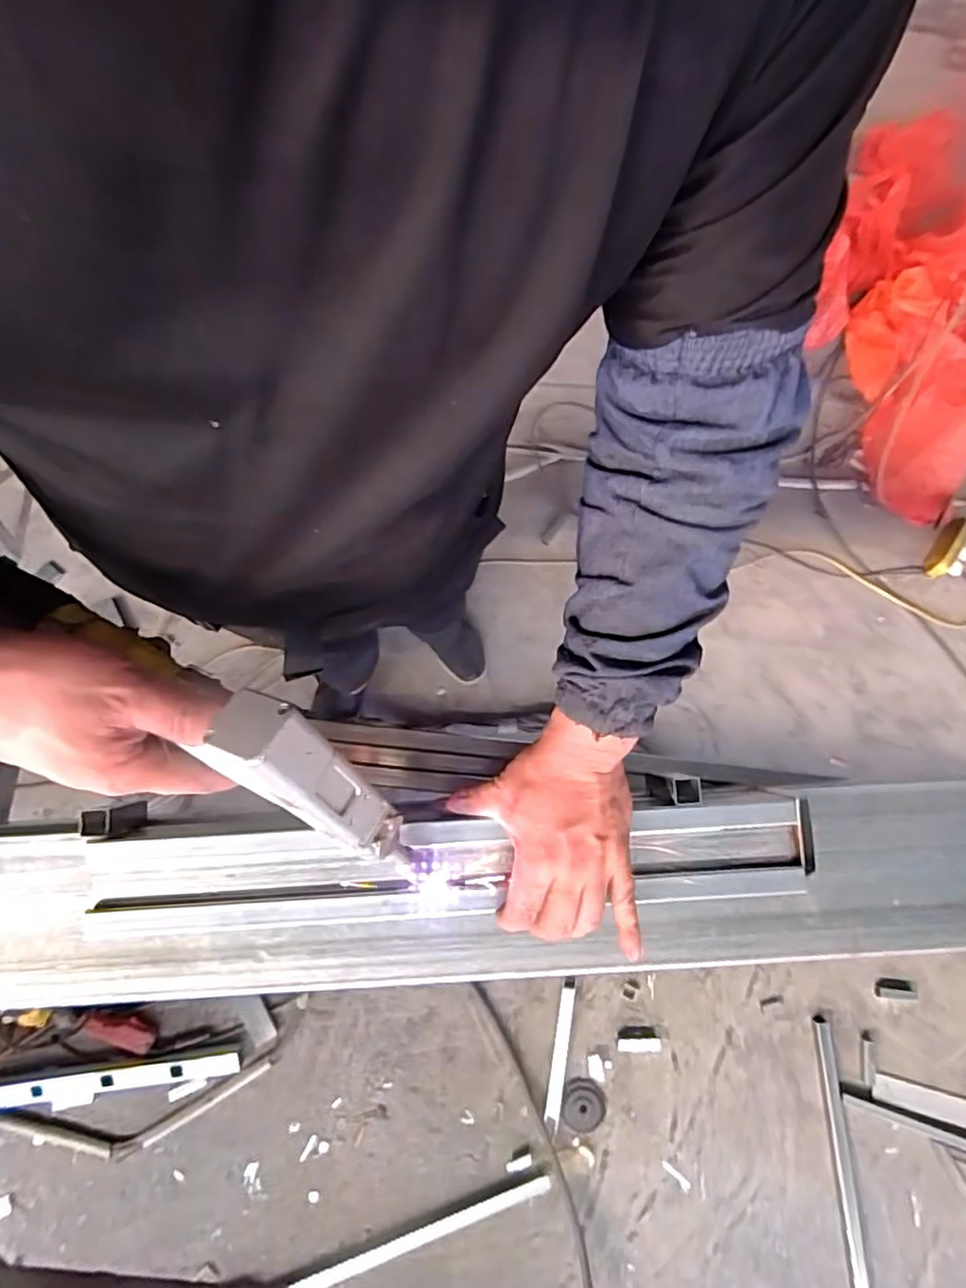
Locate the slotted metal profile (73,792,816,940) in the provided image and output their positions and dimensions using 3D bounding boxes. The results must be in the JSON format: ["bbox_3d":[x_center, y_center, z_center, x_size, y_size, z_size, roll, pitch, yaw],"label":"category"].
[{"bbox_3d":[-0.025,0.169,0.474,0.541,0.046,0.071,-3,77,-2],"label":"slotted metal profile"}]

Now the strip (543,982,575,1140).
[{"bbox_3d":[0.157,0.840,1.271,0.030,0.021,0.281,10,77,2],"label":"strip"}]

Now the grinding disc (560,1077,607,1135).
[{"bbox_3d":[0.202,0.934,1.252,0.092,0.013,0.093,0,77,0],"label":"grinding disc"}]

